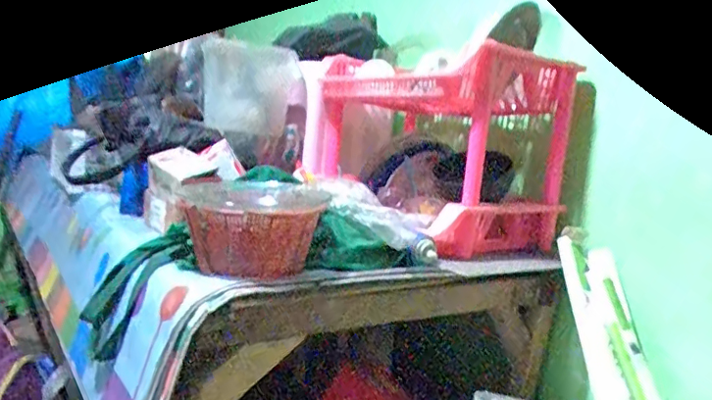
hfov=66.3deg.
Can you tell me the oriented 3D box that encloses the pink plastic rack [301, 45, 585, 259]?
[{"bbox_3d":[0.136,-0.102,1.087,0.326,0.322,0.474,1,7,-36],"label":"pink plastic rack"}]

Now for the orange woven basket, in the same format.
[{"bbox_3d":[-0.143,0.037,0.749,0.189,0.108,0.207,4,6,-6],"label":"orange woven basket"}]

